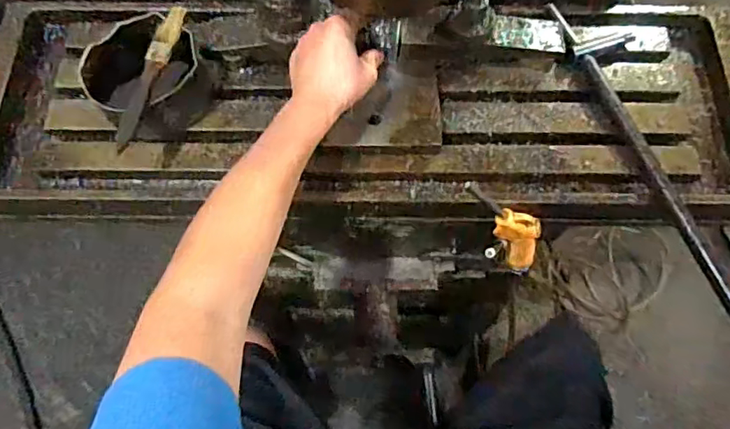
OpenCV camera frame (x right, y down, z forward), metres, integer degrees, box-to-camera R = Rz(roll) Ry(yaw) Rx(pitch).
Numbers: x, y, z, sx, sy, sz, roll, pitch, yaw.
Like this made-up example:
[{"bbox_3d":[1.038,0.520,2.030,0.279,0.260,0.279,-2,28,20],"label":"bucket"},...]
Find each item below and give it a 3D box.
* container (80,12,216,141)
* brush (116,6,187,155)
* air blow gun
[{"bbox_3d":[-0.208,-0.131,0.539,0.103,0.066,0.102,0,68,-1],"label":"container"},{"bbox_3d":[-0.197,-0.129,0.514,0.019,0.021,0.153,14,69,5],"label":"brush"},{"bbox_3d":[0.152,0.017,0.567,0.049,0.204,0.024,2,66,26],"label":"air blow gun"}]

